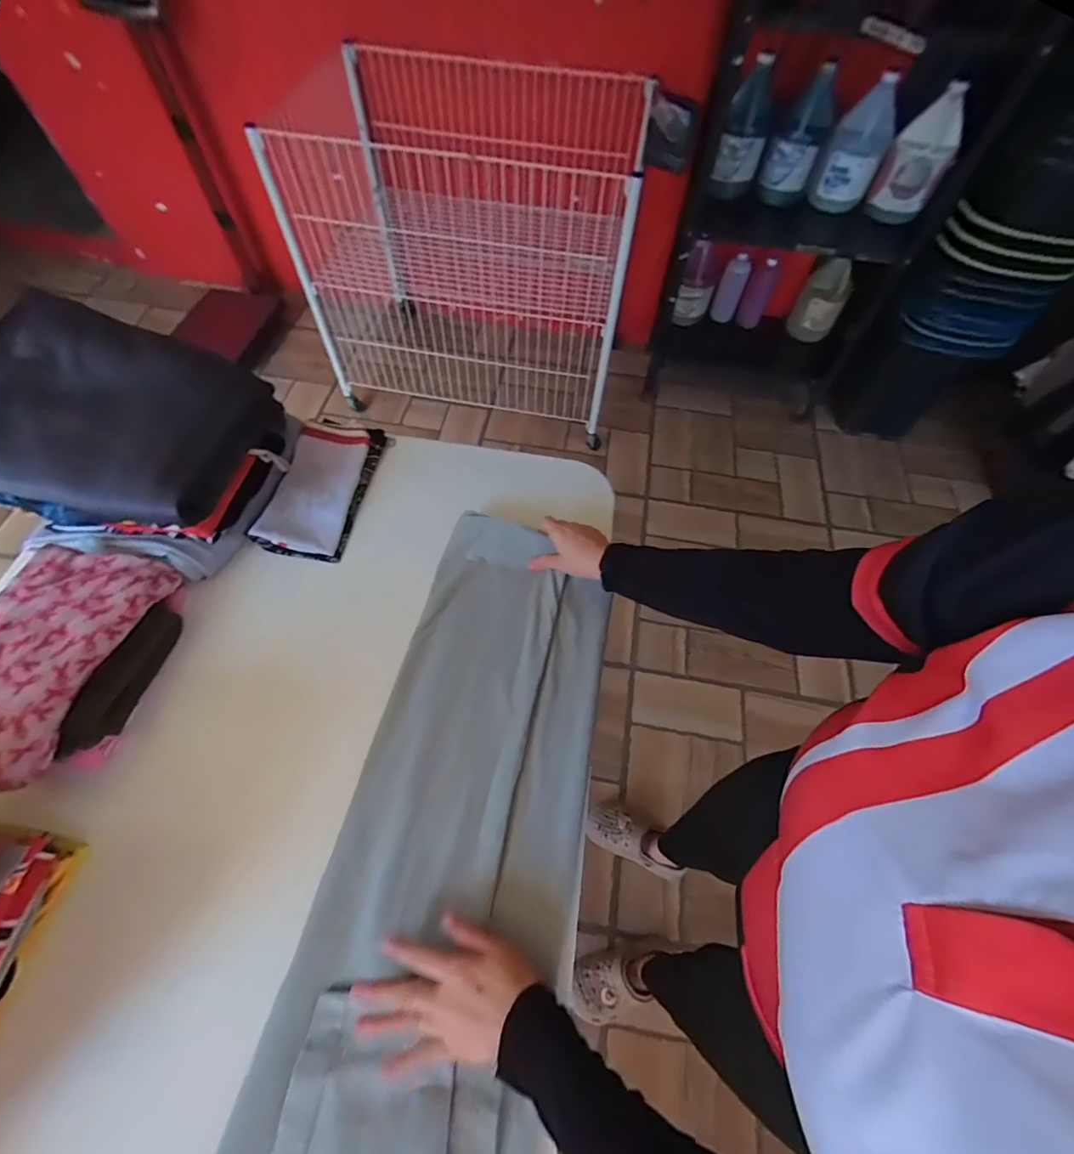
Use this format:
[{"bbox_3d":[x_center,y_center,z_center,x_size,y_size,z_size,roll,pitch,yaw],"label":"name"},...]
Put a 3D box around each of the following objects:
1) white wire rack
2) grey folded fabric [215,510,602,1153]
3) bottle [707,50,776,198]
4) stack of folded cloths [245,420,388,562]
[{"bbox_3d":[-0.176,-0.963,1.519,0.872,0.792,0.601,12,61,4],"label":"white wire rack"},{"bbox_3d":[-0.080,0.275,0.465,0.226,0.055,0.727,15,61,0],"label":"grey folded fabric"},{"bbox_3d":[0.582,-1.235,1.361,0.126,0.298,0.146,19,61,7],"label":"bottle"},{"bbox_3d":[-0.294,-0.128,0.666,0.107,0.039,0.214,9,61,2],"label":"stack of folded cloths"}]

